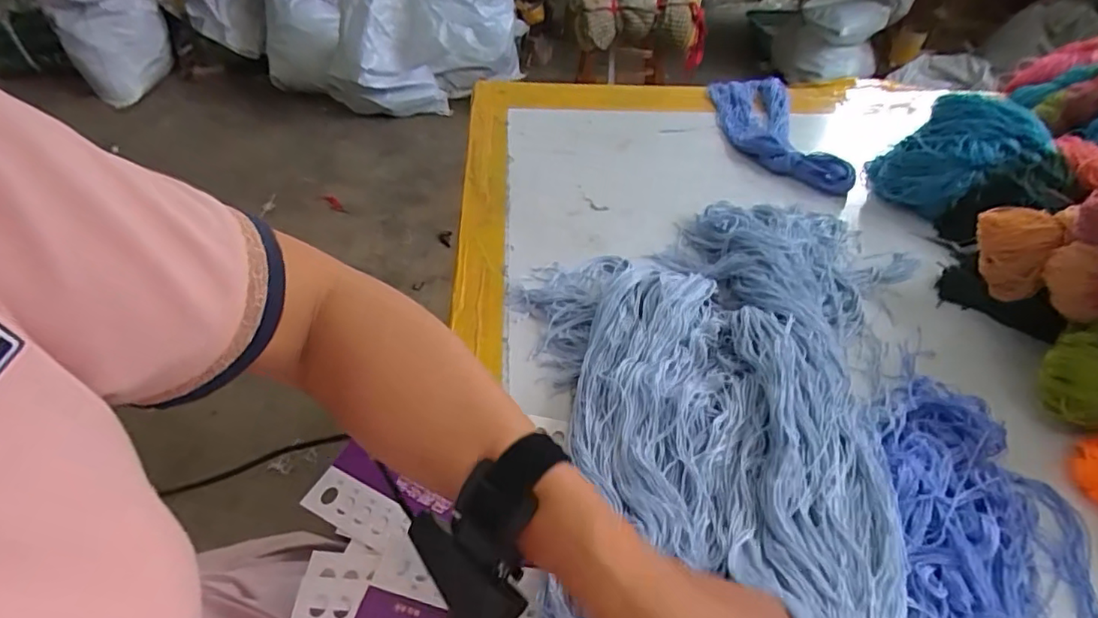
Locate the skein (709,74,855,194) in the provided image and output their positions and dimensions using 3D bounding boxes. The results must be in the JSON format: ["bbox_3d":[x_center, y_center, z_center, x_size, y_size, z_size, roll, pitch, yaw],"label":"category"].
[{"bbox_3d":[0.283,-0.240,0.750,0.117,0.030,0.286,2,45,-2],"label":"skein"}]

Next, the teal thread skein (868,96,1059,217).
[{"bbox_3d":[0.446,-0.163,0.632,0.145,0.107,0.103,19,47,15],"label":"teal thread skein"}]

